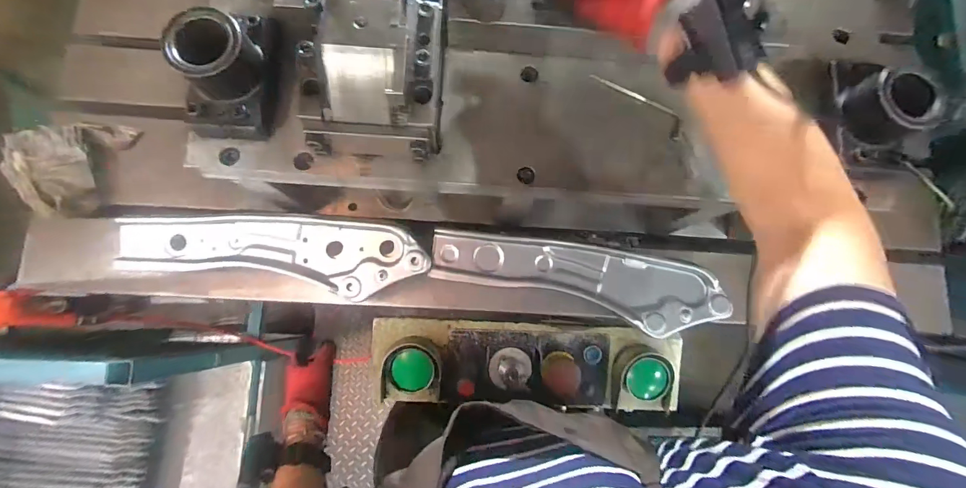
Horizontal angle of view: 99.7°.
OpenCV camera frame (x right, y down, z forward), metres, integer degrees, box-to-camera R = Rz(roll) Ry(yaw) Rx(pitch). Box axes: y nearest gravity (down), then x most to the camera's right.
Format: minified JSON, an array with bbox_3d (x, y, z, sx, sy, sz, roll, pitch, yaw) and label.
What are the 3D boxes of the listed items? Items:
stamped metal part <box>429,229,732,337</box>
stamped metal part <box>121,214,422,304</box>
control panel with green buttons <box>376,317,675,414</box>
[{"bbox_3d":[0.142,0.055,0.607,0.442,0.041,0.110,10,80,-1],"label":"stamped metal part"},{"bbox_3d":[-0.303,0.015,0.597,0.439,0.045,0.113,4,80,-2],"label":"stamped metal part"},{"bbox_3d":[0.073,0.202,0.671,0.492,0.089,0.144,4,80,-2],"label":"control panel with green buttons"}]

